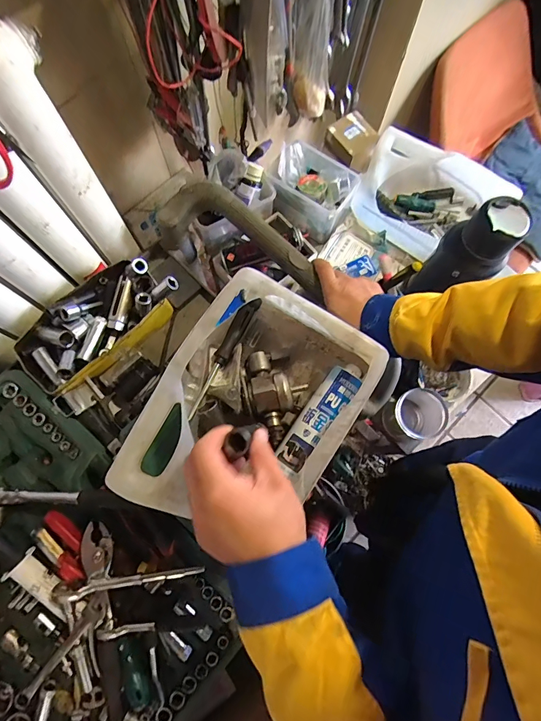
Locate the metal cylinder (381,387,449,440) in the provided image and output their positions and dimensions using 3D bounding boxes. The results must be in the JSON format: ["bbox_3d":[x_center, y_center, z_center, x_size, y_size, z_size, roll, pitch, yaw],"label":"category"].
[{"bbox_3d":[0.247,0.098,0.661,0.091,0.109,0.082,-18,76,-5],"label":"metal cylinder"}]

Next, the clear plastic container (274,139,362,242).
[{"bbox_3d":[0.079,-0.323,0.725,0.152,0.101,0.100,31,77,7],"label":"clear plastic container"}]

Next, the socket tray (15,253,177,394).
[{"bbox_3d":[-0.282,-0.070,0.619,0.262,0.070,0.135,-38,78,-10],"label":"socket tray"}]

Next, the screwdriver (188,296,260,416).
[{"bbox_3d":[-0.059,-0.008,0.477,0.019,0.014,0.172,26,76,6],"label":"screwdriver"}]

